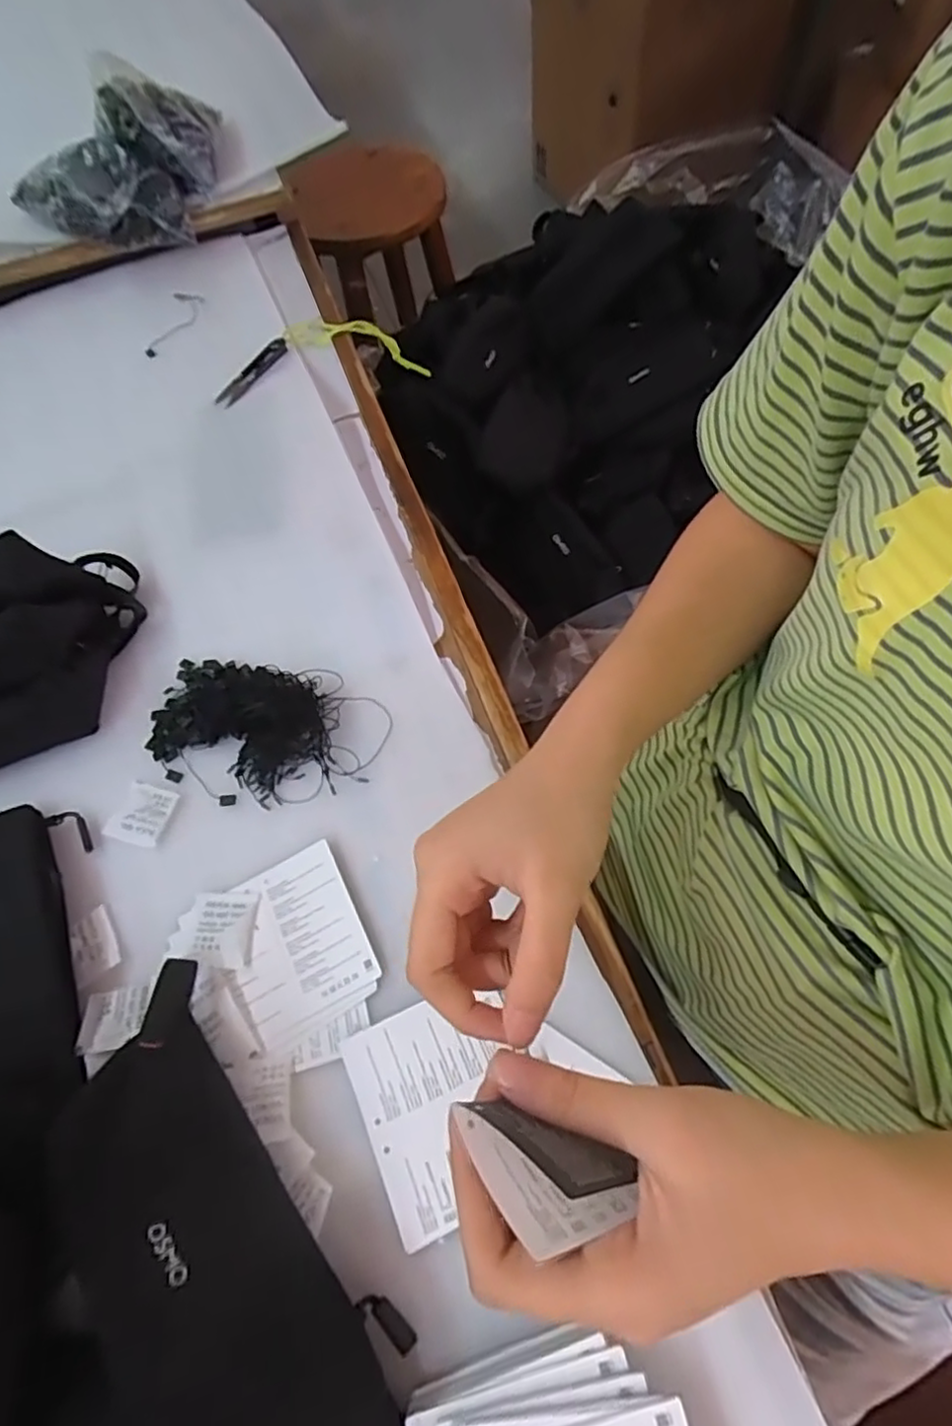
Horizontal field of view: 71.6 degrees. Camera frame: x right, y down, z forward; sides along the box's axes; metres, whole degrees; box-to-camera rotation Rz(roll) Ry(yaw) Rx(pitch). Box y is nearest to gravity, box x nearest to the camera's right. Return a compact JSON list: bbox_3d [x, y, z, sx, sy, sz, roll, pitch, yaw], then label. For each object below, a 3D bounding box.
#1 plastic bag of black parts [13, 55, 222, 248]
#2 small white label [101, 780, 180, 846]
[{"bbox_3d":[-0.360,-0.555,0.656,0.214,0.112,0.126,-24,65,-8],"label":"plastic bag of black parts"},{"bbox_3d":[-0.217,0.066,0.430,0.038,0.004,0.038,14,65,12],"label":"small white label"}]

